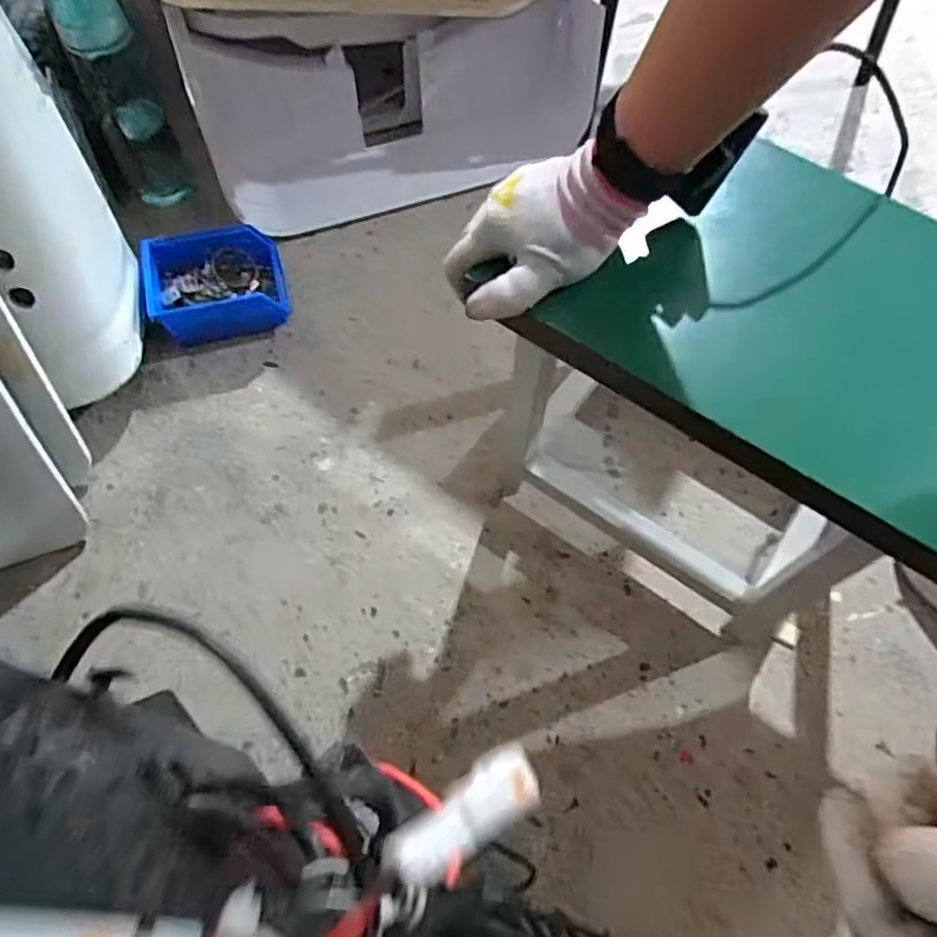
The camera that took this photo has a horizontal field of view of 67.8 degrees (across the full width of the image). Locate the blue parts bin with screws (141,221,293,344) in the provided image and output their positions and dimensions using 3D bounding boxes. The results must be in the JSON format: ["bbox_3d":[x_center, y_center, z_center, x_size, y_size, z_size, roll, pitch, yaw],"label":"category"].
[{"bbox_3d":[-0.278,-0.203,0.774,0.144,0.074,0.113,-14,64,-9],"label":"blue parts bin with screws"}]

